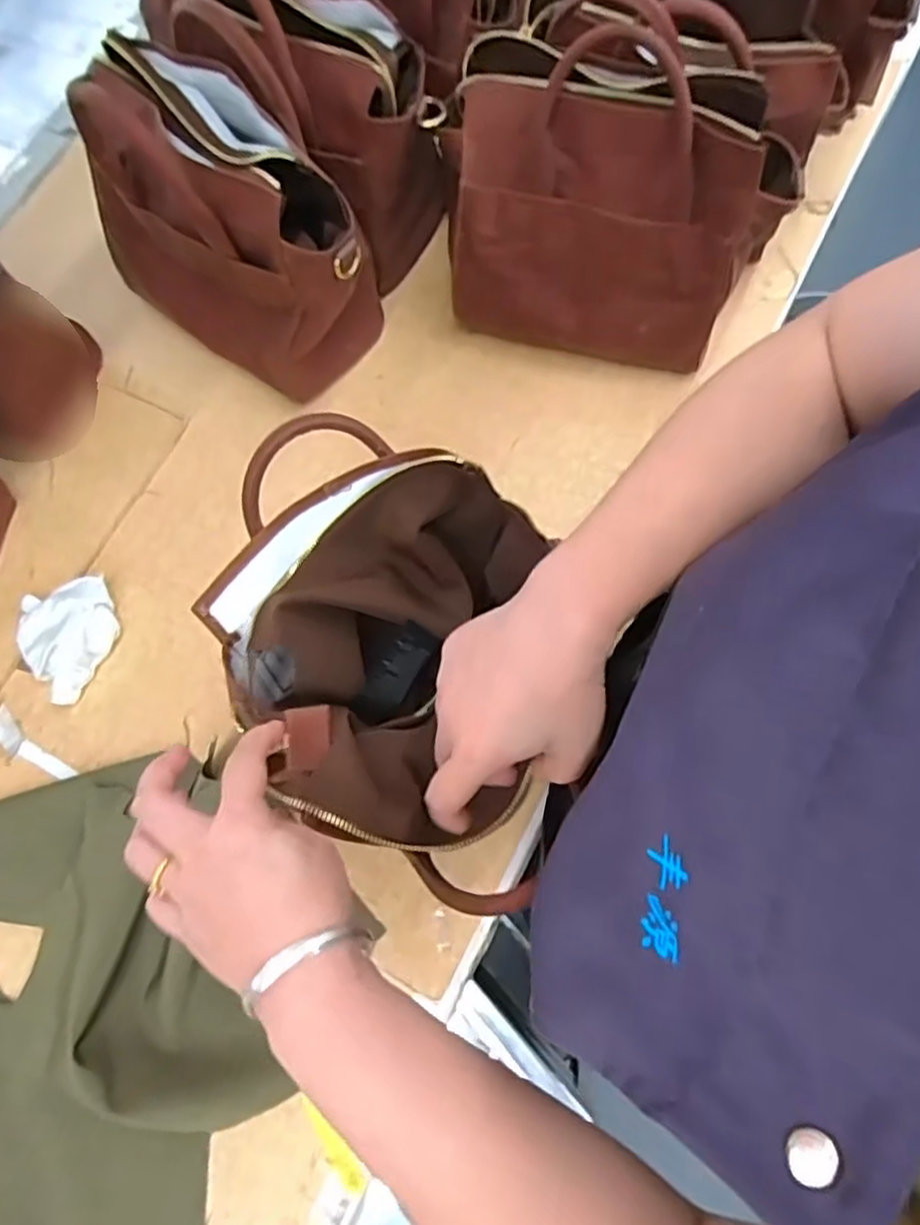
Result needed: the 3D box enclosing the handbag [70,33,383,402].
[{"bbox_3d":[-0.189,-0.319,0.593,0.255,0.200,0.125,35,77,12],"label":"handbag"}]

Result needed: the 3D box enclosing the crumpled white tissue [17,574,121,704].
[{"bbox_3d":[-0.331,0.022,0.584,0.080,0.031,0.096,-20,73,-4],"label":"crumpled white tissue"}]

